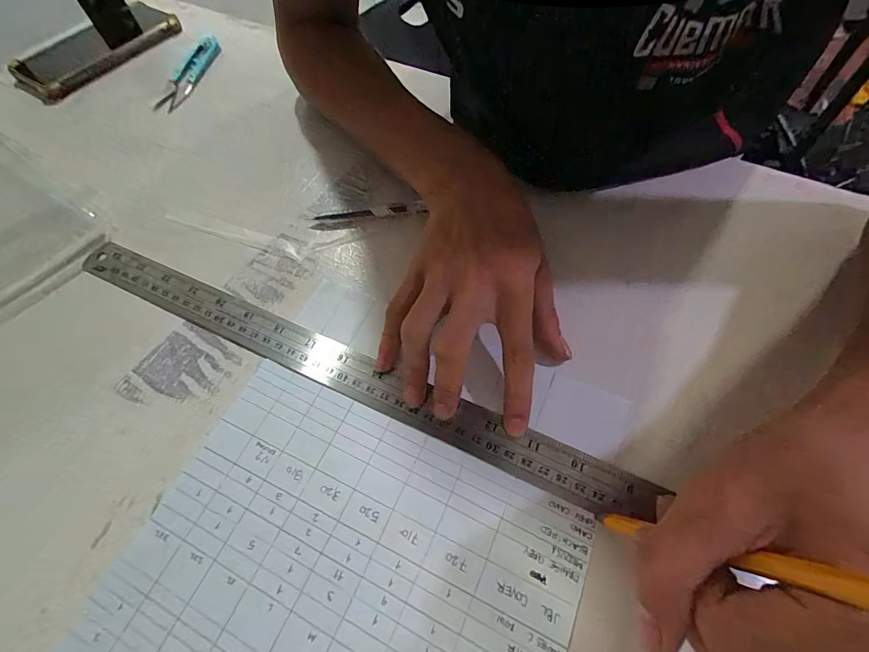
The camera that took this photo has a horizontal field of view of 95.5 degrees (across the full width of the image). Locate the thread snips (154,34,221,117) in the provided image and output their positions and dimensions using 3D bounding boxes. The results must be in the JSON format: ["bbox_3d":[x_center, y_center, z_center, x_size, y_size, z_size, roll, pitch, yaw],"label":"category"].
[{"bbox_3d":[-0.261,-0.267,0.420,0.030,0.015,0.122,6,61,6],"label":"thread snips"}]

